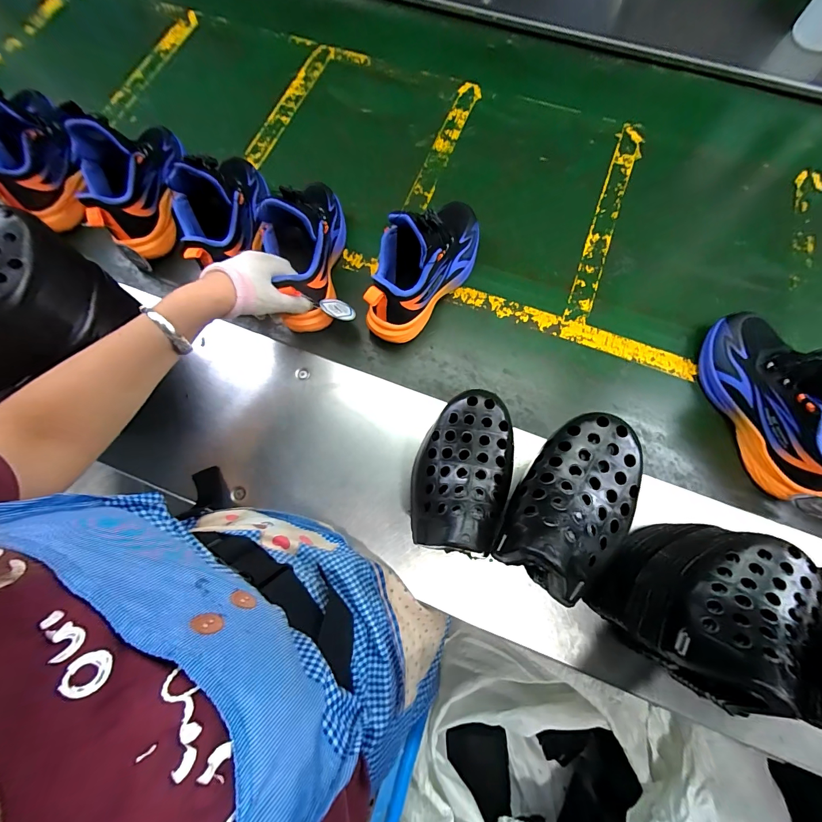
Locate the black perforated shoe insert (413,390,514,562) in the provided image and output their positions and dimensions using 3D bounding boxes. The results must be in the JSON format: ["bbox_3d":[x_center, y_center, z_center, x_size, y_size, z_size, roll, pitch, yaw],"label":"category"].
[{"bbox_3d":[0.047,0.049,0.316,0.081,0.050,0.137,9,75,4],"label":"black perforated shoe insert"}]

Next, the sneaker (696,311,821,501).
[{"bbox_3d":[0.456,-0.023,0.434,0.083,0.145,0.242,-11,73,-3],"label":"sneaker"}]

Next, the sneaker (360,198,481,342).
[{"bbox_3d":[0.021,-0.211,0.492,0.087,0.142,0.231,35,76,10],"label":"sneaker"}]

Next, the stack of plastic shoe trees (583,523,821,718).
[{"bbox_3d":[0.256,0.166,0.337,0.134,0.184,0.082,-44,78,-10],"label":"stack of plastic shoe trees"}]

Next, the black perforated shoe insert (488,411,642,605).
[{"bbox_3d":[0.129,0.065,0.269,0.085,0.051,0.143,37,78,10],"label":"black perforated shoe insert"}]

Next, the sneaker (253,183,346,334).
[{"bbox_3d":[-0.150,-0.242,0.495,0.083,0.140,0.231,2,73,1],"label":"sneaker"}]

